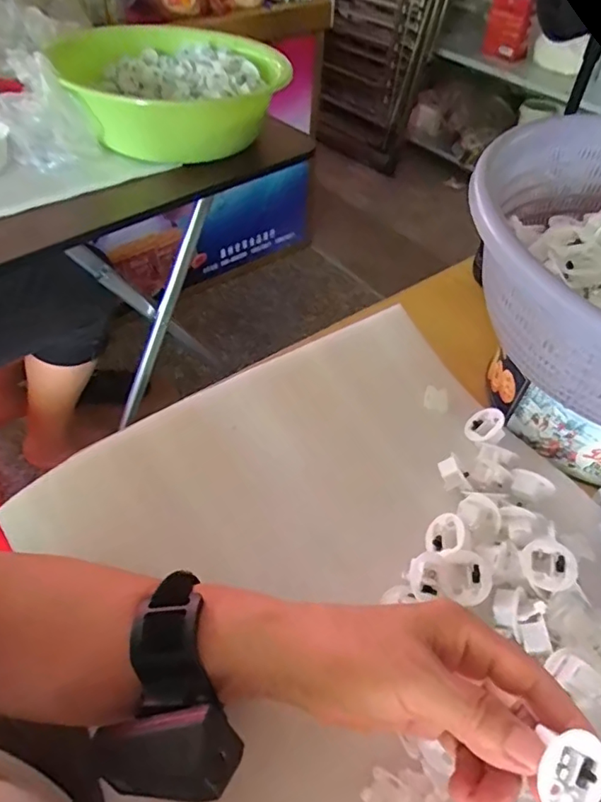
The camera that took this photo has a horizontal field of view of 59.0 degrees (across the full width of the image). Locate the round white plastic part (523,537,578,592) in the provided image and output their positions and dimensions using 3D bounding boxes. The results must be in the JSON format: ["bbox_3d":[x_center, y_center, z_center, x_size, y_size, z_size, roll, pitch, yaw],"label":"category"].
[{"bbox_3d":[0.159,0.107,0.342,0.032,0.014,0.032,-9,48,10],"label":"round white plastic part"}]

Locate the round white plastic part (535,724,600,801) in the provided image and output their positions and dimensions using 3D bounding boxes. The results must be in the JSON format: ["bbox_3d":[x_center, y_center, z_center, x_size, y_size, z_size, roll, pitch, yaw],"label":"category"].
[{"bbox_3d":[0.107,0.150,0.218,0.031,0.018,0.031,2,84,-14],"label":"round white plastic part"}]

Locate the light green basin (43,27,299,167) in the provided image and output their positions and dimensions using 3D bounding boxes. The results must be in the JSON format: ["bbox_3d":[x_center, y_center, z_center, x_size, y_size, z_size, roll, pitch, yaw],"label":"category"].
[{"bbox_3d":[-0.186,-0.459,0.799,0.314,0.111,0.287,-18,52,-18],"label":"light green basin"}]

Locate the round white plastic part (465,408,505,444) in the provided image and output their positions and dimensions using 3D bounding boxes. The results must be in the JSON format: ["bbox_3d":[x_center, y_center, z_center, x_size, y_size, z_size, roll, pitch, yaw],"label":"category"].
[{"bbox_3d":[0.151,0.021,0.432,0.031,0.010,0.031,8,72,55],"label":"round white plastic part"}]

